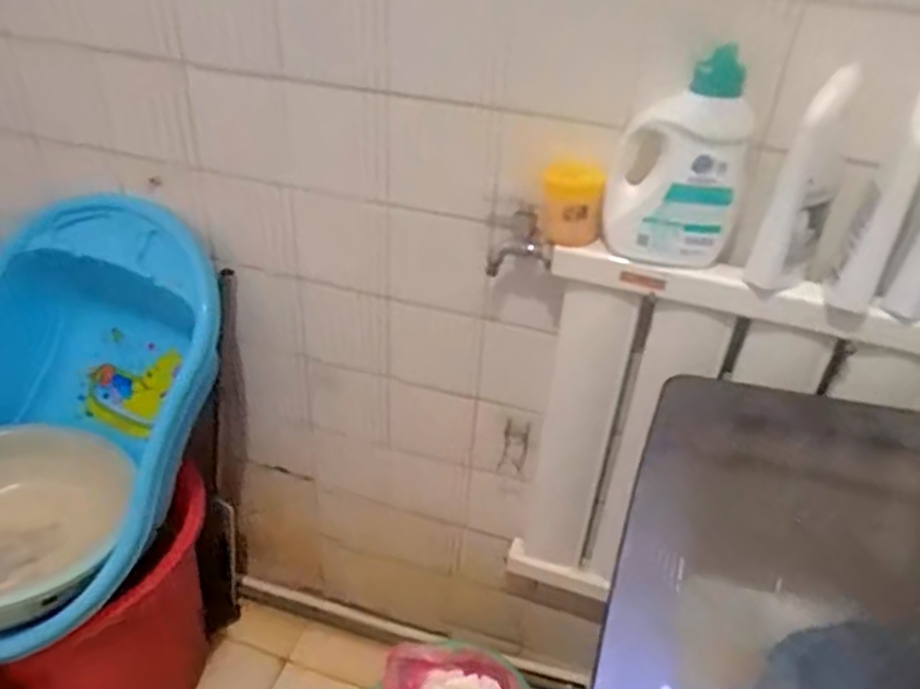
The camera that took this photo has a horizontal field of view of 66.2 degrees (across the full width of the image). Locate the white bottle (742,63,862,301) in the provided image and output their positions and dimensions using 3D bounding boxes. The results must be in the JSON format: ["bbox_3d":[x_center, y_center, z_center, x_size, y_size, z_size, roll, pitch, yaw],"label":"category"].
[{"bbox_3d":[0.376,-0.171,0.768,0.067,0.231,0.079,22,38,24],"label":"white bottle"}]

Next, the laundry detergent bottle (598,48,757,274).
[{"bbox_3d":[0.246,-0.199,0.793,0.147,0.223,0.064,16,36,16],"label":"laundry detergent bottle"}]

